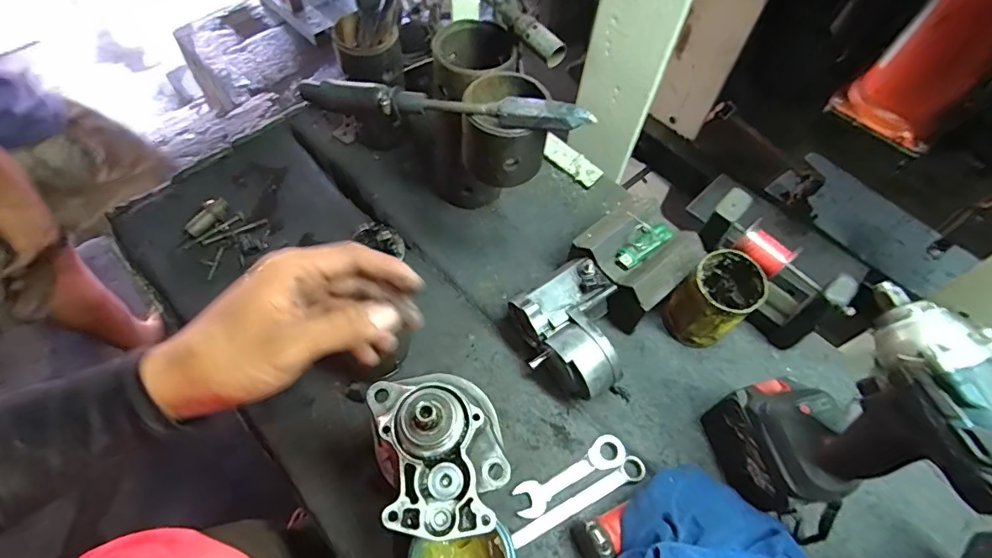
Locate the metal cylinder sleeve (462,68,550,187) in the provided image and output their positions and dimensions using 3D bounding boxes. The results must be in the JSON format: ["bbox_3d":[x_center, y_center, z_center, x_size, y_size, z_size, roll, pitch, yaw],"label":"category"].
[{"bbox_3d":[0.008,-0.155,0.517,0.087,0.085,0.088,9,61,3],"label":"metal cylinder sleeve"}]

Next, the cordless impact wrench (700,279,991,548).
[{"bbox_3d":[0.284,0.135,0.417,0.072,0.291,0.149,-14,62,-9],"label":"cordless impact wrench"}]

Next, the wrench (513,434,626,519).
[{"bbox_3d":[0.080,0.211,0.534,0.130,0.012,0.034,-25,65,-15],"label":"wrench"}]

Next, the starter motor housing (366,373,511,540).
[{"bbox_3d":[-0.046,0.128,0.389,0.101,0.086,0.134,-13,62,-9],"label":"starter motor housing"}]

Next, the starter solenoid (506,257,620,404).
[{"bbox_3d":[0.088,0.061,0.570,0.110,0.086,0.146,-25,65,-15],"label":"starter solenoid"}]

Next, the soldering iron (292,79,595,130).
[{"bbox_3d":[-0.053,-0.166,0.471,0.280,0.032,0.025,10,61,4],"label":"soldering iron"}]

